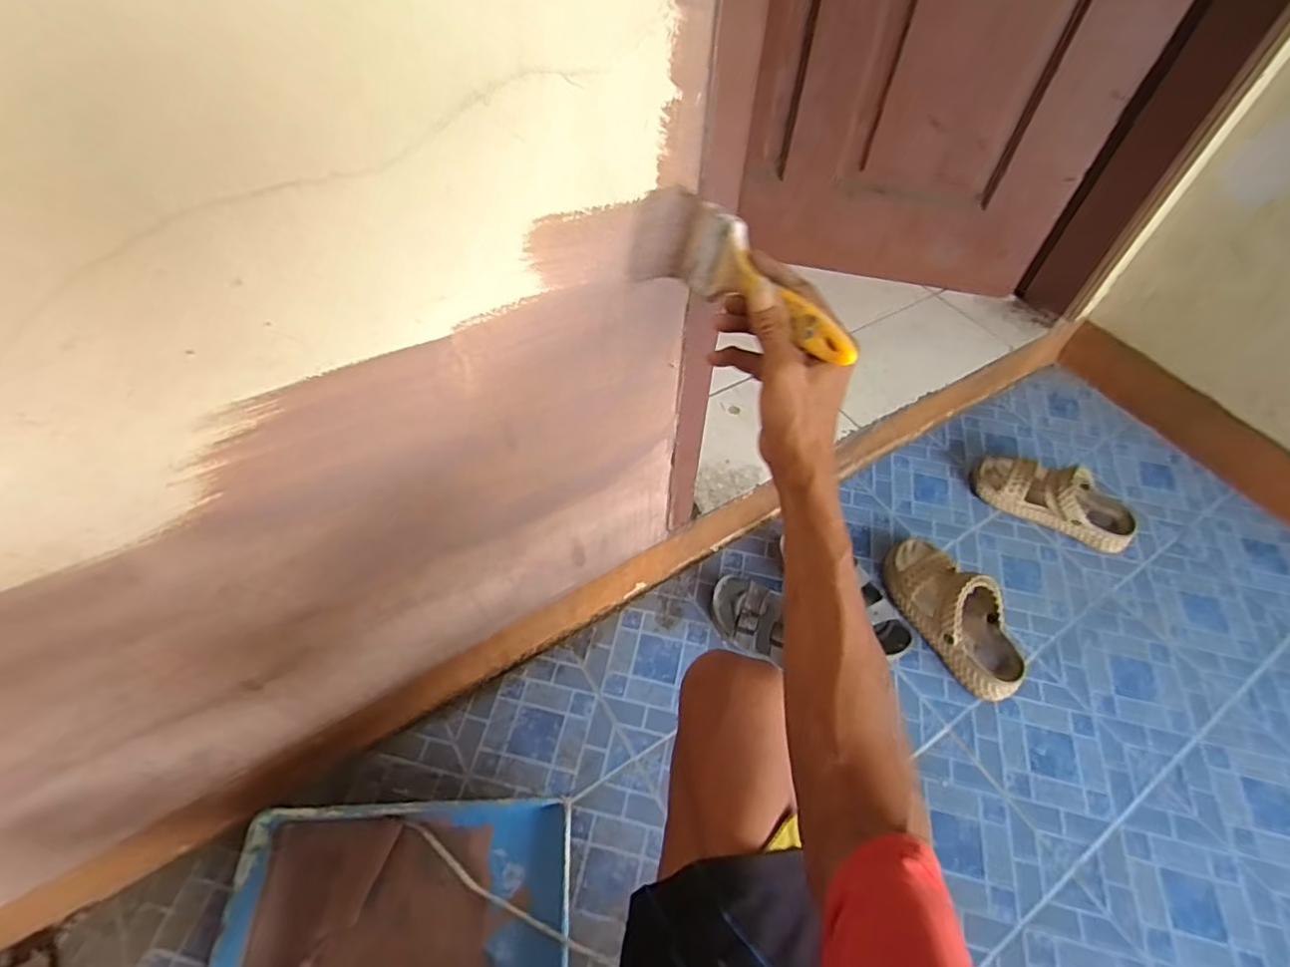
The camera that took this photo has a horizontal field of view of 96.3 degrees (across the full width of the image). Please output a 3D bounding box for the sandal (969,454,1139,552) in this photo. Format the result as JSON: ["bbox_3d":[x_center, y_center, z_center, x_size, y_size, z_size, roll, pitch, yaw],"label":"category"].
[{"bbox_3d":[0.727,0.014,1.014,0.255,0.097,0.123,19,56,11],"label":"sandal"}]

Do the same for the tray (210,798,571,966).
[{"bbox_3d":[-0.266,0.517,0.634,0.355,0.072,0.287,-1,54,-3],"label":"tray"}]

